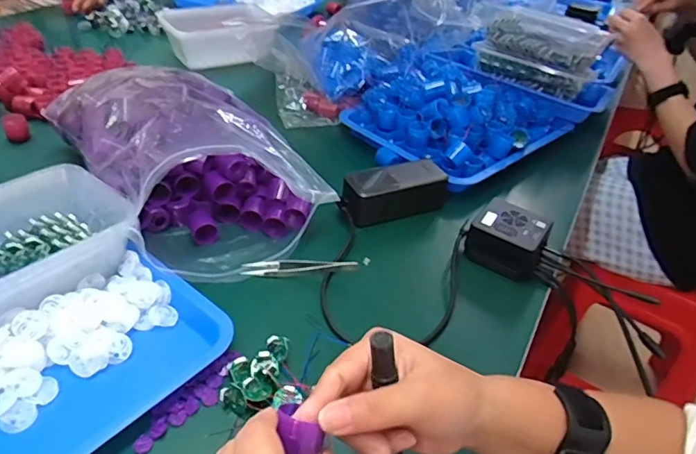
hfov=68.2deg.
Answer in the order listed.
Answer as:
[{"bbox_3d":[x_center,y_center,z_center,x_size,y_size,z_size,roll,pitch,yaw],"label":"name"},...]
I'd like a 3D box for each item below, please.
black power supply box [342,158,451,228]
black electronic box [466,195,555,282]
[{"bbox_3d":[0.065,-0.047,0.664,0.154,0.053,0.053,-13,42,-23],"label":"black power supply box"},{"bbox_3d":[0.186,0.014,0.602,0.085,0.054,0.072,29,43,26],"label":"black electronic box"}]

